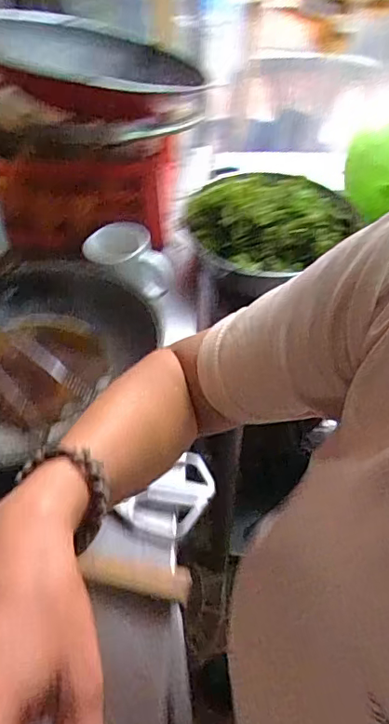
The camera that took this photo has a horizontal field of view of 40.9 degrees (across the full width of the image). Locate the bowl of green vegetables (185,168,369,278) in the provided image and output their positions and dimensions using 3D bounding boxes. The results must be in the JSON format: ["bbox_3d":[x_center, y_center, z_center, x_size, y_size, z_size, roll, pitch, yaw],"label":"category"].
[{"bbox_3d":[0.098,-0.228,0.775,0.228,0.057,0.232,-33,56,-26],"label":"bowl of green vegetables"}]

